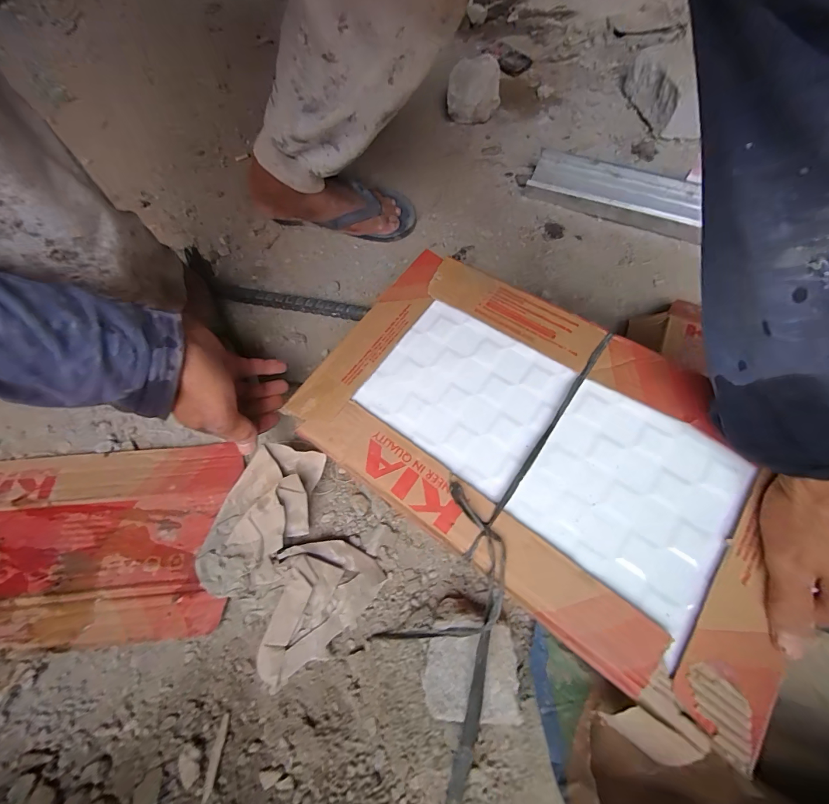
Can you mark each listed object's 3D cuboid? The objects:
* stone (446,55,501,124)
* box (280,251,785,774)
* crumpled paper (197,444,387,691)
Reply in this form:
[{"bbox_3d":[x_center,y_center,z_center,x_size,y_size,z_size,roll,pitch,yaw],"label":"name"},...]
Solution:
[{"bbox_3d":[0.115,-0.601,0.741,0.105,0.056,0.101,0,105,3],"label":"stone"},{"bbox_3d":[0.110,0.034,0.352,0.446,0.054,0.256,37,69,17],"label":"box"},{"bbox_3d":[-0.130,0.151,0.391,0.152,0.051,0.180,-40,70,-18],"label":"crumpled paper"}]

